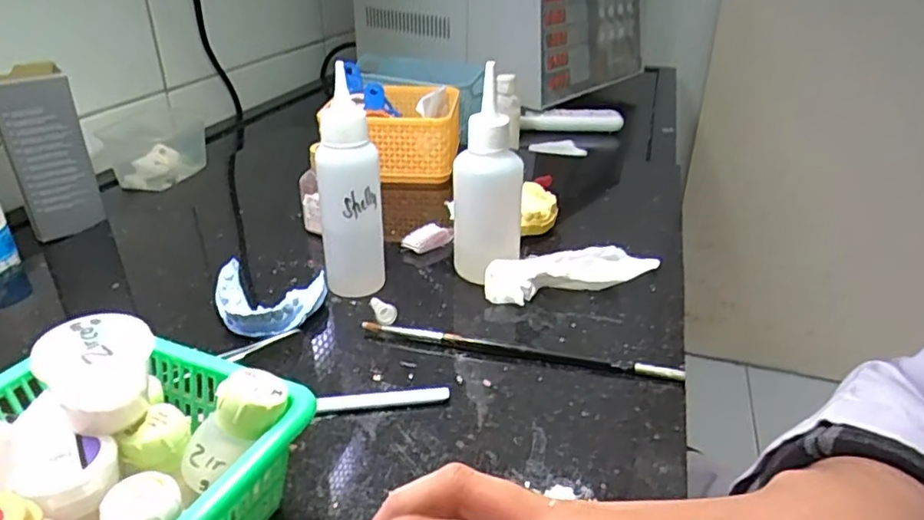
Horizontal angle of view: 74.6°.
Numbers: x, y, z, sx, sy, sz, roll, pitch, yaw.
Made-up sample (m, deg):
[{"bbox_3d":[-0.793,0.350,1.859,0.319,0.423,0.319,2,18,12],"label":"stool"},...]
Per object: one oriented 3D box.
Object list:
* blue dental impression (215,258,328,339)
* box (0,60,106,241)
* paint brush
[{"bbox_3d":[-0.125,0.026,0.390,0.069,0.022,0.057,1,29,-2],"label":"blue dental impression"},{"bbox_3d":[-0.349,-0.092,0.511,0.058,0.128,0.057,-21,36,-35],"label":"box"},{"bbox_3d":[0.032,0.052,0.356,0.186,0.008,0.006,8,29,12],"label":"paint brush"}]

